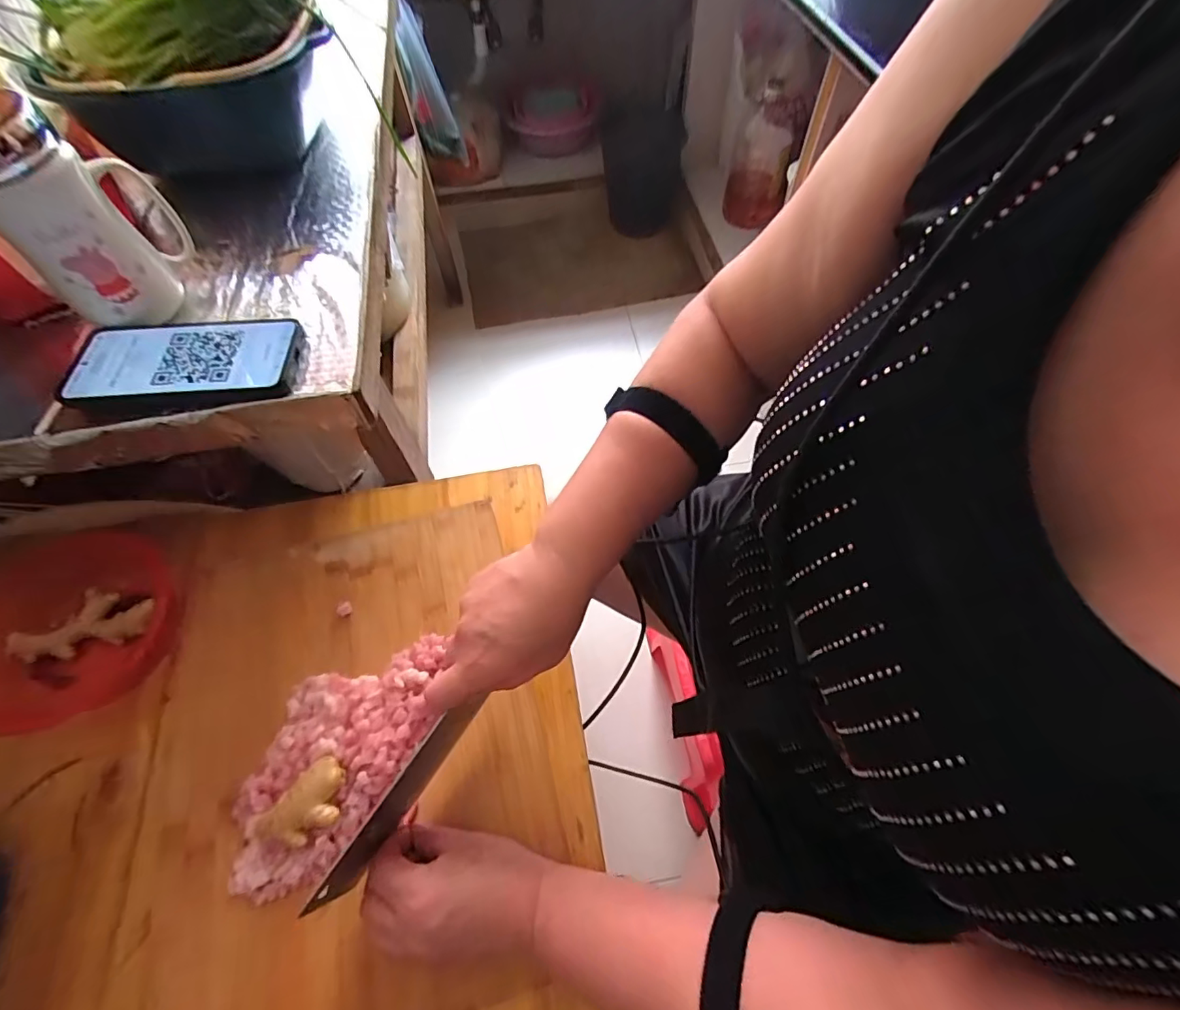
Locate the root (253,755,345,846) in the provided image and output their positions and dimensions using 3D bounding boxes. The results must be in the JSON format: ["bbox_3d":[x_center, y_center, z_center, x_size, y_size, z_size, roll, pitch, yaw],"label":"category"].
[{"bbox_3d":[-0.214,0.226,0.382,0.074,0.026,0.044,-40,67,-17],"label":"root"}]

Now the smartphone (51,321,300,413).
[{"bbox_3d":[-0.314,-0.110,0.403,0.163,0.018,0.085,-7,62,-2],"label":"smartphone"}]

